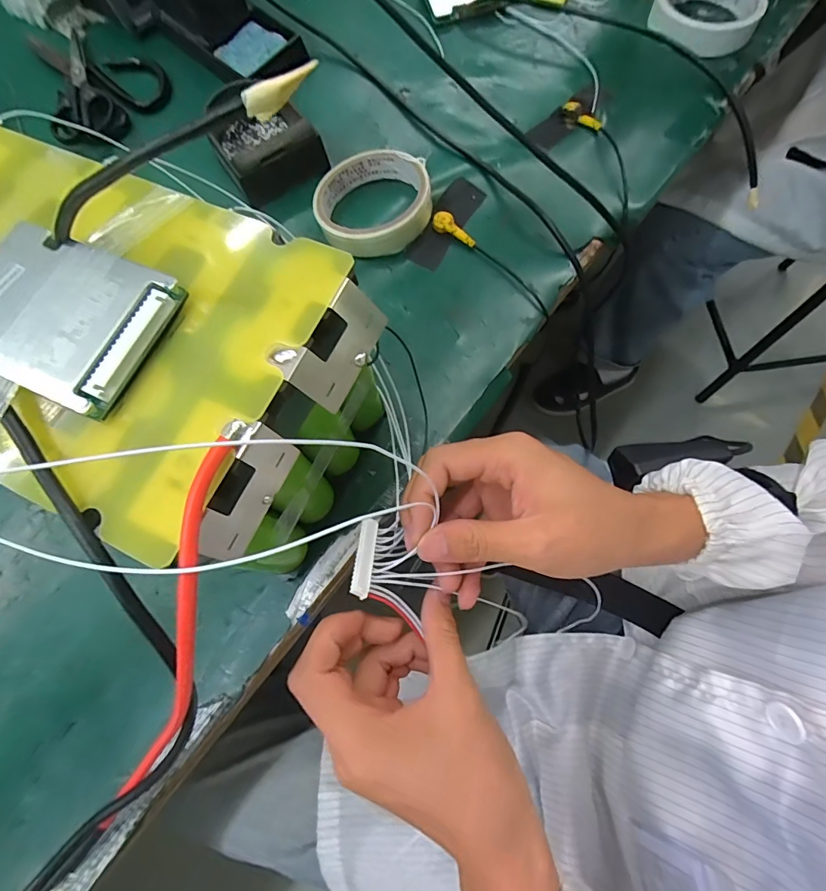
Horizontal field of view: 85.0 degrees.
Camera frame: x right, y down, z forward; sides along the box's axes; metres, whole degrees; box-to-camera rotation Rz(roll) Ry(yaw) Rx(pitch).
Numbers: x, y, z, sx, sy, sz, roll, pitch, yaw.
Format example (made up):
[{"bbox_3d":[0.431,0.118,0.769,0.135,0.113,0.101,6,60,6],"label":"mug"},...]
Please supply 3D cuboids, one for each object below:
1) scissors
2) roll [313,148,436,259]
[{"bbox_3d":[-0.296,-0.352,0.425,0.105,0.015,0.170,-25,73,-6],"label":"scissors"},{"bbox_3d":[-0.032,-0.191,0.353,0.088,0.030,0.088,-1,72,2],"label":"roll"}]

